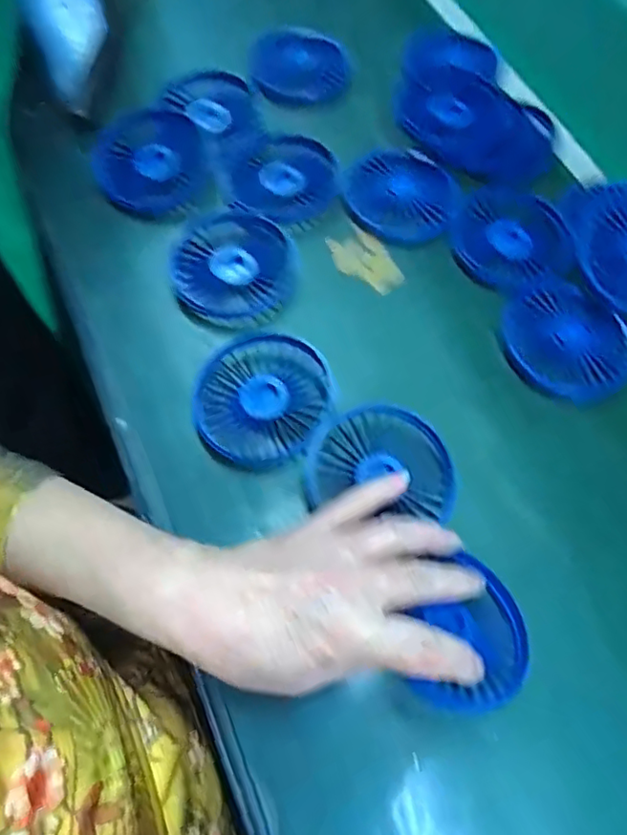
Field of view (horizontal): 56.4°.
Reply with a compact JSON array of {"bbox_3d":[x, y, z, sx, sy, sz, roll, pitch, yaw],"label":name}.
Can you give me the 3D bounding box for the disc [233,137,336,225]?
[{"bbox_3d":[-0.022,-0.187,0.450,0.078,0.008,0.086,5,66,1],"label":"disc"}]

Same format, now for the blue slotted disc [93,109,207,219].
[{"bbox_3d":[-0.124,-0.196,0.447,0.082,0.014,0.092,-19,67,-9],"label":"blue slotted disc"}]

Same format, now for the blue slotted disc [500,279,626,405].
[{"bbox_3d":[0.176,-0.054,0.404,0.079,0.020,0.090,-39,72,-17],"label":"blue slotted disc"}]

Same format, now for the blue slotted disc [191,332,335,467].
[{"bbox_3d":[-0.032,-0.012,0.372,0.086,0.020,0.087,0,66,-1],"label":"blue slotted disc"}]

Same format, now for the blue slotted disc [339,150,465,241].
[{"bbox_3d":[0.069,-0.172,0.455,0.087,0.014,0.077,9,66,3],"label":"blue slotted disc"}]

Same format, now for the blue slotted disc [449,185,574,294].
[{"bbox_3d":[0.148,-0.136,0.441,0.083,0.009,0.090,0,66,-1],"label":"blue slotted disc"}]

